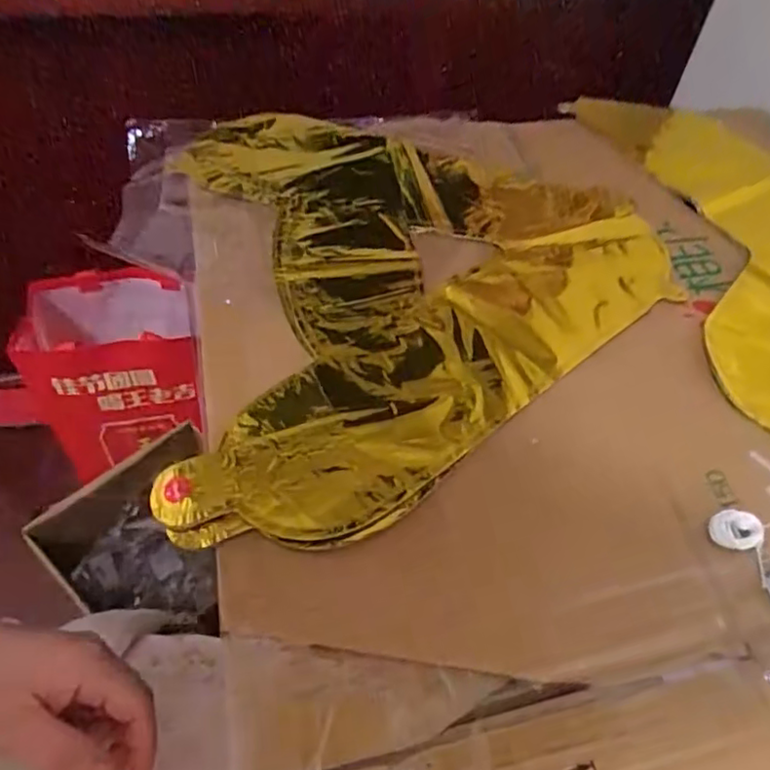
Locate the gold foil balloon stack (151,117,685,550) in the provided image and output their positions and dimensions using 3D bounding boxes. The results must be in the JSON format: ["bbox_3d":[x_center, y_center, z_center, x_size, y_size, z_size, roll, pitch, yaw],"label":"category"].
[{"bbox_3d":[0.031,-0.081,0.460,0.342,0.023,0.386,-5,53,-8],"label":"gold foil balloon stack"}]

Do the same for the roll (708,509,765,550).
[{"bbox_3d":[0.190,0.078,0.343,0.030,0.007,0.020,-5,53,-8],"label":"roll"}]

